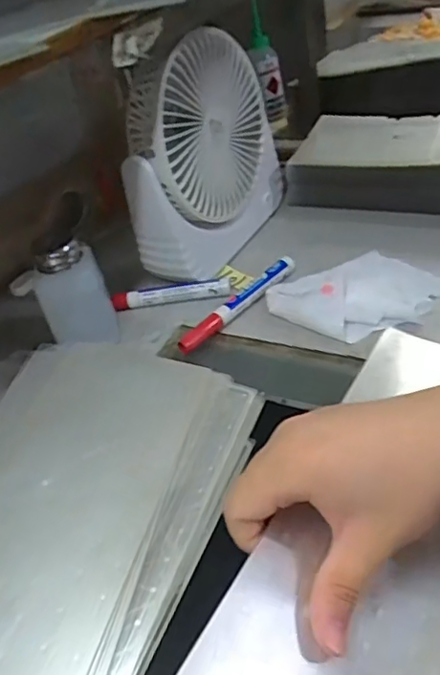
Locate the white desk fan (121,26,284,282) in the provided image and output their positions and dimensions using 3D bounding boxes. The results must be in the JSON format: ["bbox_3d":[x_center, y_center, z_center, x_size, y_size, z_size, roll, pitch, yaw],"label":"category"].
[{"bbox_3d":[-0.011,-0.175,0.552,0.078,0.193,0.193,19,48,27],"label":"white desk fan"}]

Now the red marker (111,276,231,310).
[{"bbox_3d":[-0.045,-0.041,0.543,0.111,0.016,0.016,-10,37,6],"label":"red marker"}]

